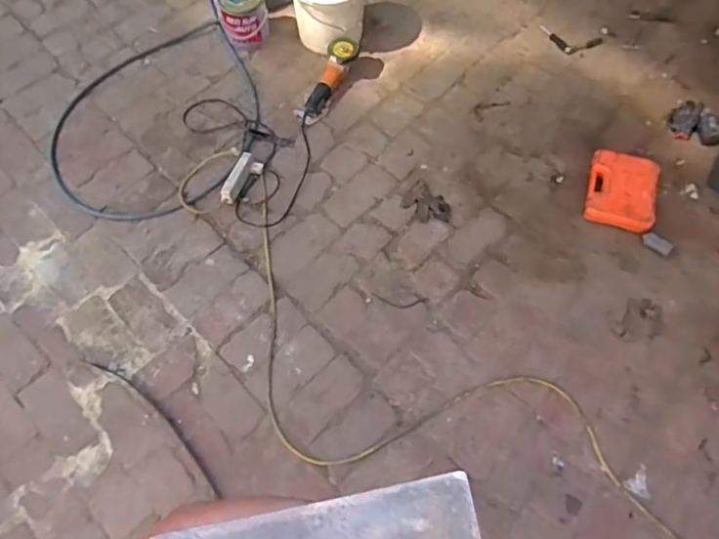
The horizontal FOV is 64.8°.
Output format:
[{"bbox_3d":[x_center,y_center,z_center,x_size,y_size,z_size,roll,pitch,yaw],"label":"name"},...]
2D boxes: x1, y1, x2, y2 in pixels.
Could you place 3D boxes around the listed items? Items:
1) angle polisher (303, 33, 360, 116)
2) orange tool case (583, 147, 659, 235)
[{"bbox_3d":[-0.088,-0.620,1.828,0.107,0.093,0.301,18,67,8],"label":"angle polisher"},{"bbox_3d":[0.777,-0.234,1.673,0.191,0.057,0.252,12,67,6],"label":"orange tool case"}]

